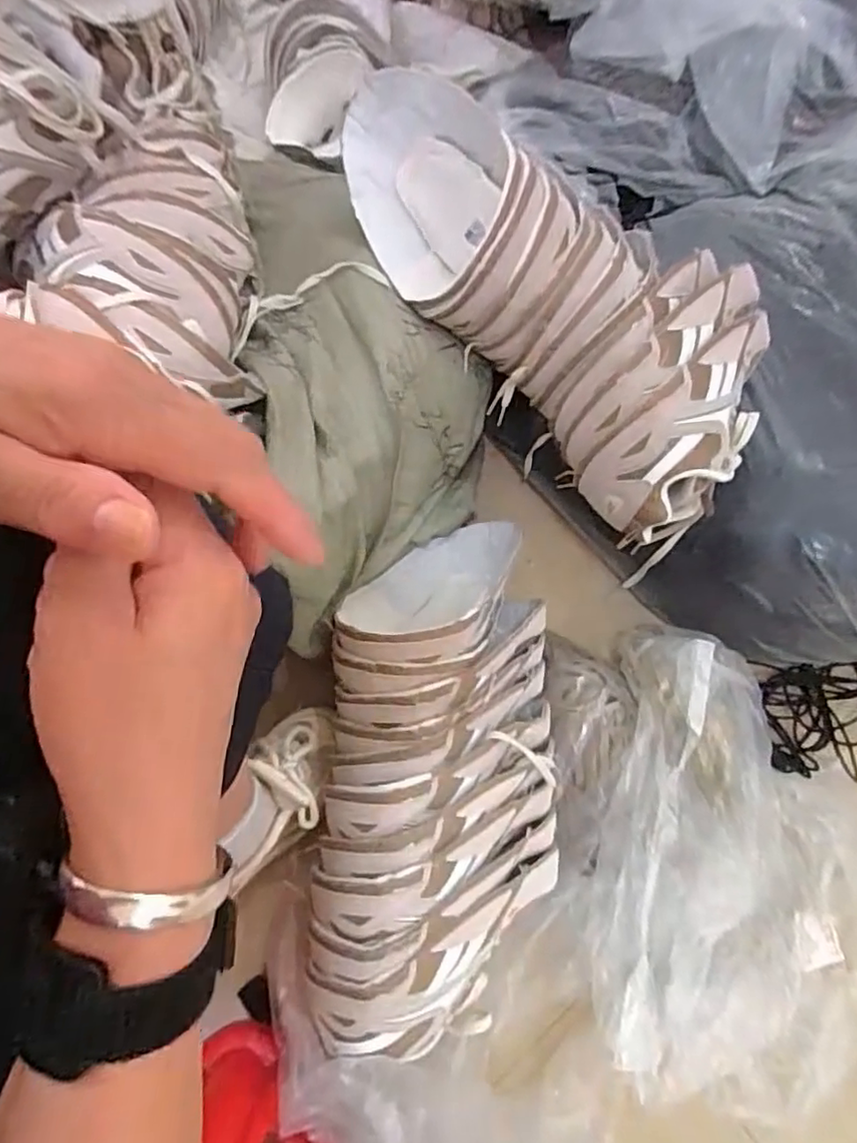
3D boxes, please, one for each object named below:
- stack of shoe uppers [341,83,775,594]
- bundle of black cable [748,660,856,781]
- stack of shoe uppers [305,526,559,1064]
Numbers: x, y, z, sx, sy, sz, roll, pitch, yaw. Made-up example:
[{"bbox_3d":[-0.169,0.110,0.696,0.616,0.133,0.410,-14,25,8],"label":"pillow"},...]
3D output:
[{"bbox_3d":[0.120,-0.273,0.620,0.225,0.182,0.510,-40,77,-14],"label":"stack of shoe uppers"},{"bbox_3d":[0.437,0.159,0.674,0.154,0.054,0.120,3,71,-1],"label":"bundle of black cable"},{"bbox_3d":[0.011,0.184,0.566,0.217,0.116,0.428,4,71,-1],"label":"stack of shoe uppers"}]

